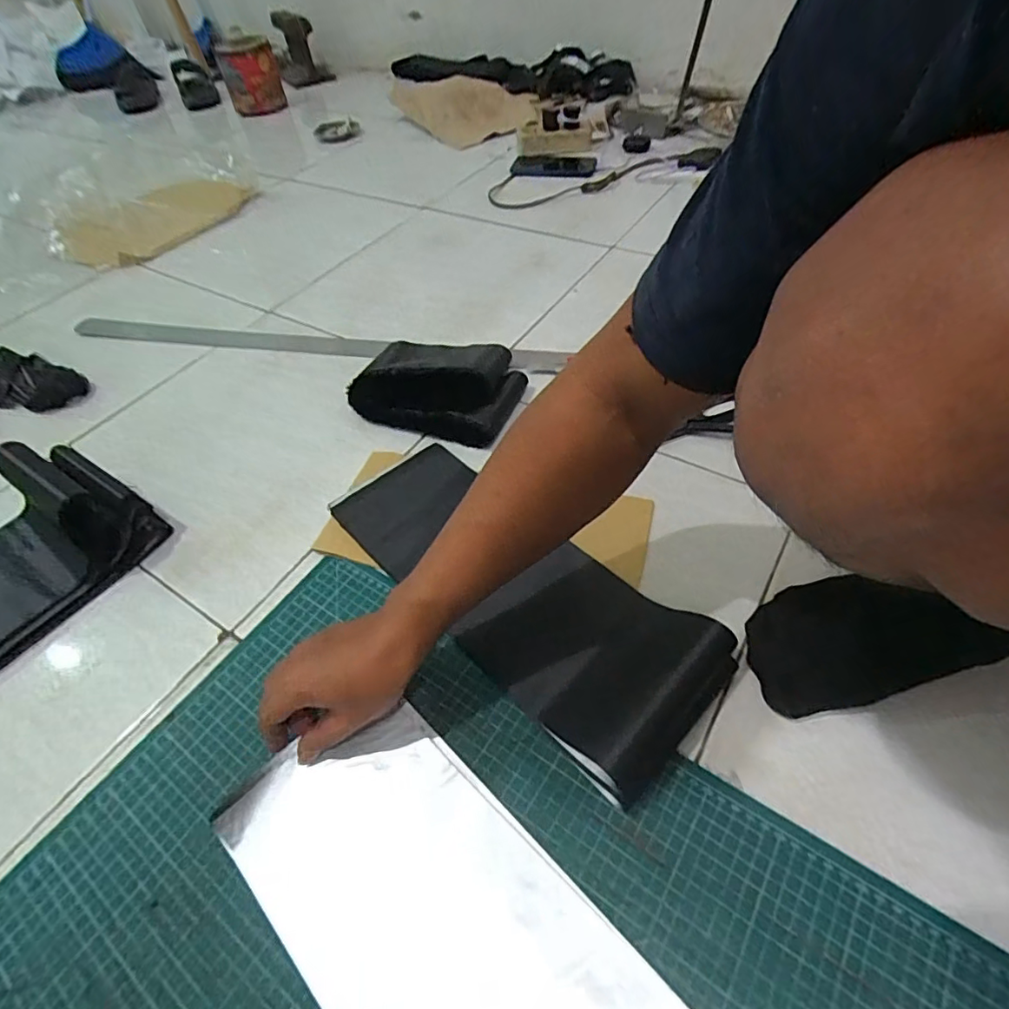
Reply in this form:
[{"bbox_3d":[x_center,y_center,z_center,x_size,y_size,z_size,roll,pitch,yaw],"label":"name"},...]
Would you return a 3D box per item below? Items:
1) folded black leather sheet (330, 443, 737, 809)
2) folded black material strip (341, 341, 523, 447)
[{"bbox_3d":[0.005,0.063,0.486,0.145,0.035,0.378,-38,58,-23],"label":"folded black leather sheet"},{"bbox_3d":[-0.076,-0.158,0.657,0.190,0.054,0.155,11,54,13],"label":"folded black material strip"}]

